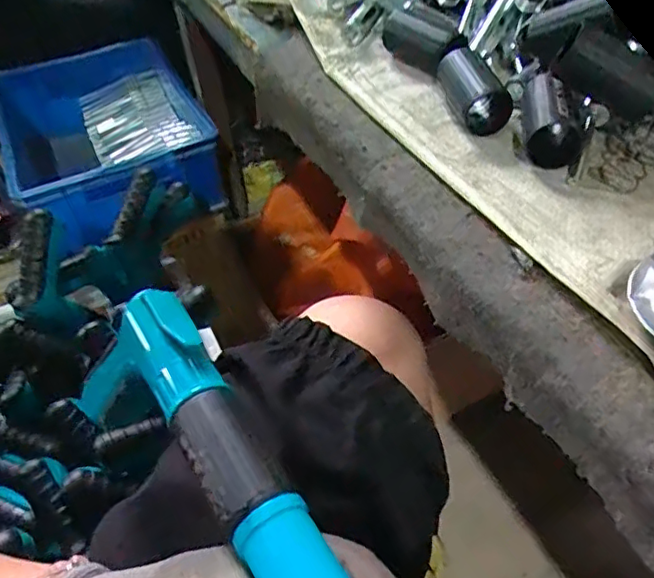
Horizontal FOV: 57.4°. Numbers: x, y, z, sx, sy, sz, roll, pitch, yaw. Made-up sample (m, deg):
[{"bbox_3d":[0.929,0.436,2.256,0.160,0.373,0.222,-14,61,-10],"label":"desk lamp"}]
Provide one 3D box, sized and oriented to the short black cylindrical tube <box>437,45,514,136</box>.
[{"bbox_3d":[0.102,-0.136,0.406,0.035,0.031,0.072,-14,48,-6],"label":"short black cylindrical tube"}]

